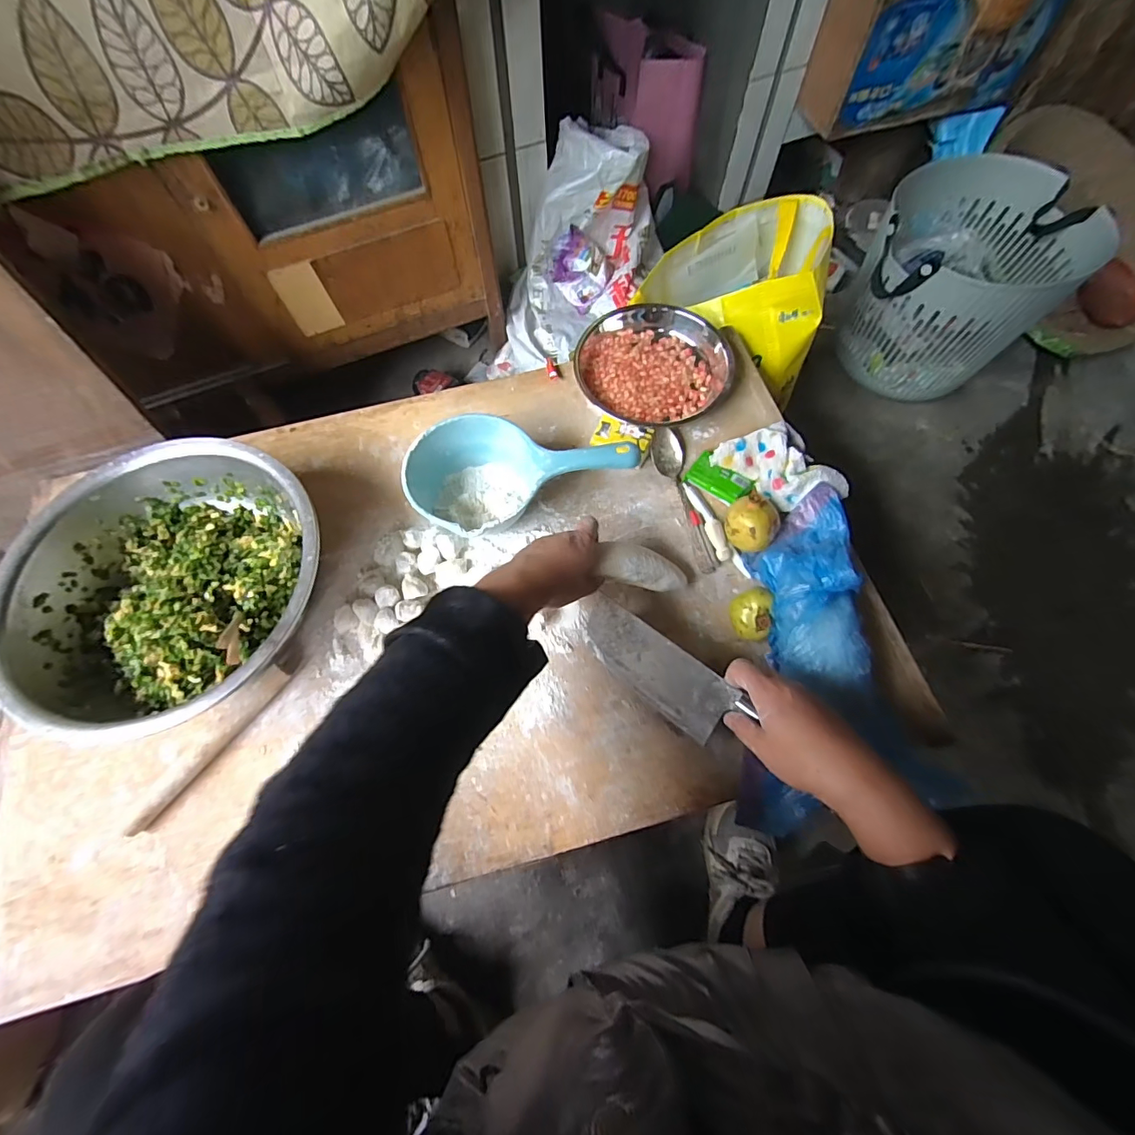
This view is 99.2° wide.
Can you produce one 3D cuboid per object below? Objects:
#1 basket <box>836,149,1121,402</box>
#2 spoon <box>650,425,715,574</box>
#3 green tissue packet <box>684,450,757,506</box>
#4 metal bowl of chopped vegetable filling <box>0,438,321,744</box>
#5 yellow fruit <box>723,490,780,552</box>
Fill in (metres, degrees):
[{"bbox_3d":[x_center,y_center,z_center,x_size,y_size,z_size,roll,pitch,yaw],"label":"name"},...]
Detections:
[{"bbox_3d":[0.696,-0.513,0.929,0.333,0.309,0.327,-42,73,-15],"label":"basket"},{"bbox_3d":[0.141,-0.092,0.601,0.041,0.018,0.204,-7,68,-2],"label":"spoon"},{"bbox_3d":[0.189,-0.108,0.603,0.076,0.019,0.042,37,73,15],"label":"green tissue packet"},{"bbox_3d":[-0.417,0.014,0.524,0.315,0.092,0.308,-13,68,-4],"label":"metal bowl of chopped vegetable filling"},{"bbox_3d":[0.214,-0.051,0.562,0.059,0.057,0.059,0,70,-1],"label":"yellow fruit"}]

